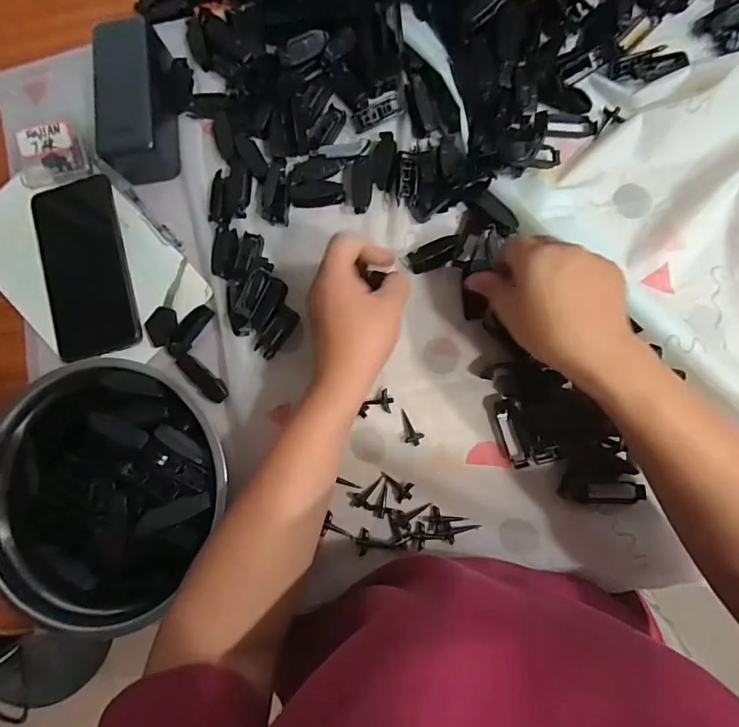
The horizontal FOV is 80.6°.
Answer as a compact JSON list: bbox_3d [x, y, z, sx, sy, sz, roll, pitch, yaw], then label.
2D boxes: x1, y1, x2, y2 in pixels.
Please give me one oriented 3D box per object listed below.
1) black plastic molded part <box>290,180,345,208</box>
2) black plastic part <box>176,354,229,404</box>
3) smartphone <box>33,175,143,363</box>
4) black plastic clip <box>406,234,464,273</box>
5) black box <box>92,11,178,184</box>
[{"bbox_3d":[-0.049,-0.158,0.406,0.049,0.007,0.022,-6,85,-6],"label":"black plastic molded part"},{"bbox_3d":[-0.150,0.013,0.391,0.055,0.011,0.017,44,92,-4],"label":"black plastic part"},{"bbox_3d":[-0.264,-0.090,0.410,0.079,0.015,0.163,-15,83,4],"label":"smartphone"},{"bbox_3d":[0.058,-0.097,0.380,0.049,0.008,0.022,-28,82,2],"label":"black plastic clip"},{"bbox_3d":[-0.209,-0.239,0.398,0.062,0.046,0.130,-2,84,5],"label":"black box"}]

